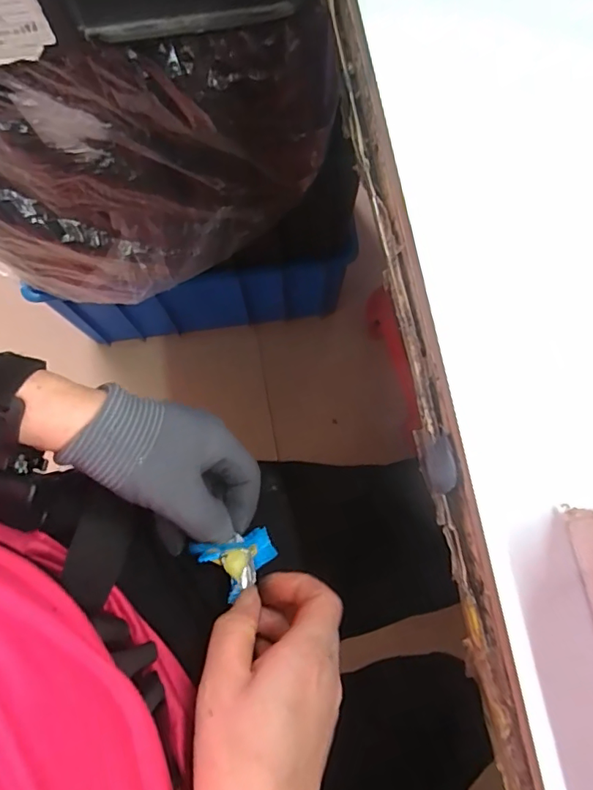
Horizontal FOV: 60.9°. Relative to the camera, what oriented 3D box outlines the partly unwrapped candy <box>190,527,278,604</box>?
[{"bbox_3d":[-0.036,0.099,0.311,0.043,0.017,0.036,-30,78,-8],"label":"partly unwrapped candy"}]

